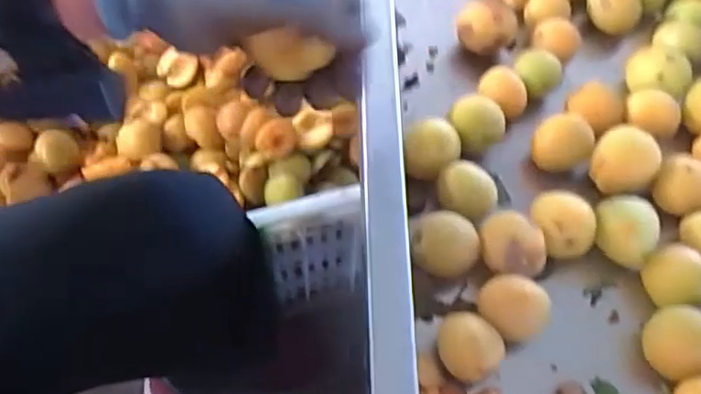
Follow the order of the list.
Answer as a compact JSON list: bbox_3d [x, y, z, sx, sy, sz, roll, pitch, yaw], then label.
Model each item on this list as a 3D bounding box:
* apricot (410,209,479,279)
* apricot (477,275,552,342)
[{"bbox_3d":[0.059,0.033,0.402,0.039,0.042,0.040,1,61,-2],"label":"apricot"},{"bbox_3d":[0.101,0.070,0.383,0.040,0.041,0.031,35,65,16],"label":"apricot"}]

